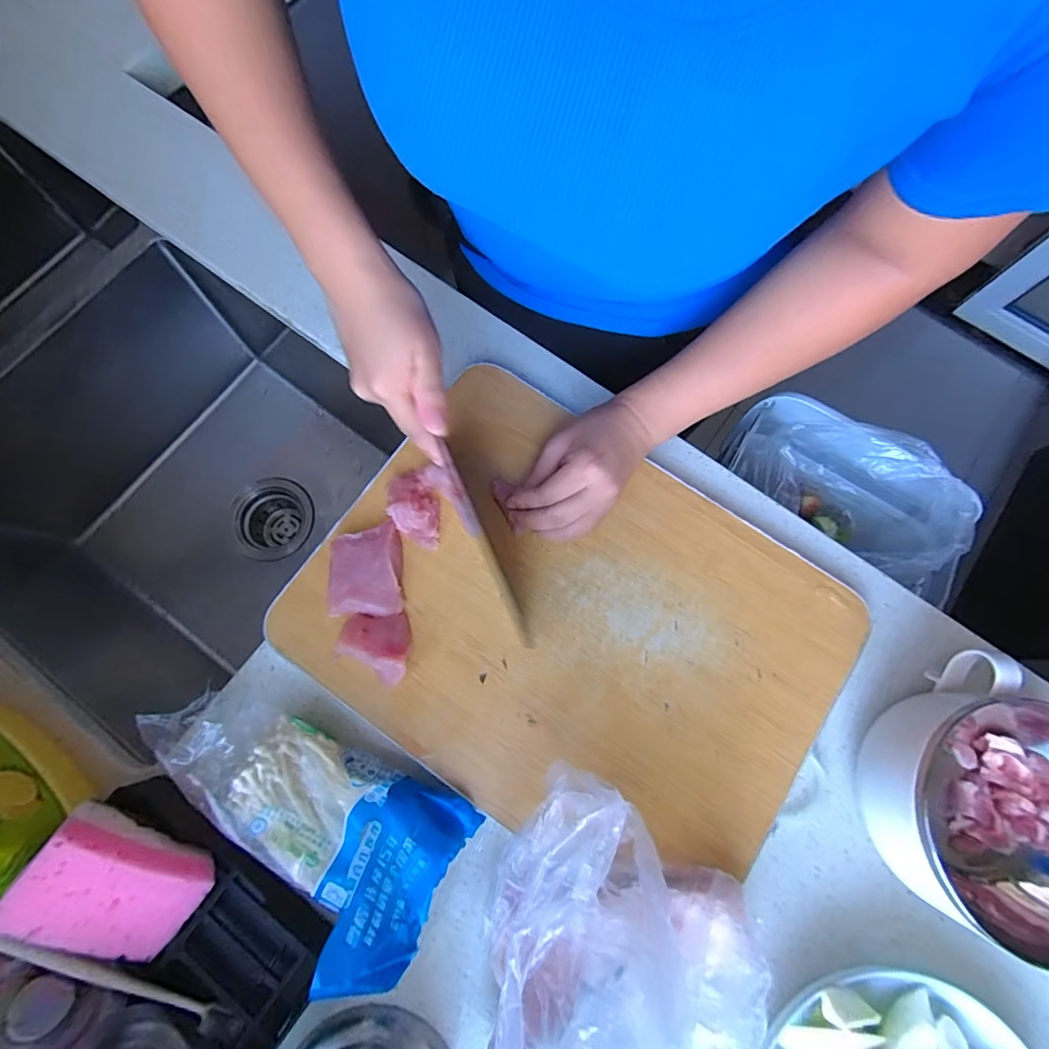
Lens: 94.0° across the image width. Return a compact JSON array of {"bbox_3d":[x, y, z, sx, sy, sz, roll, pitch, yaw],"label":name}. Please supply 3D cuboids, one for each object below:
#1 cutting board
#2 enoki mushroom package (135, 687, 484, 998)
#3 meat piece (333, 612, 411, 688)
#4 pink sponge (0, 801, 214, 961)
[{"bbox_3d":[0.036,0.072,0.380,0.386,0.017,0.285,32,76,8],"label":"cutting board"},{"bbox_3d":[-0.153,0.196,0.323,0.222,0.050,0.108,22,76,5],"label":"enoki mushroom package"},{"bbox_3d":[-0.114,0.093,0.365,0.055,0.027,0.051,0,75,0],"label":"meat piece"},{"bbox_3d":[-0.251,0.219,0.298,0.094,0.030,0.072,41,83,-29],"label":"pink sponge"}]

